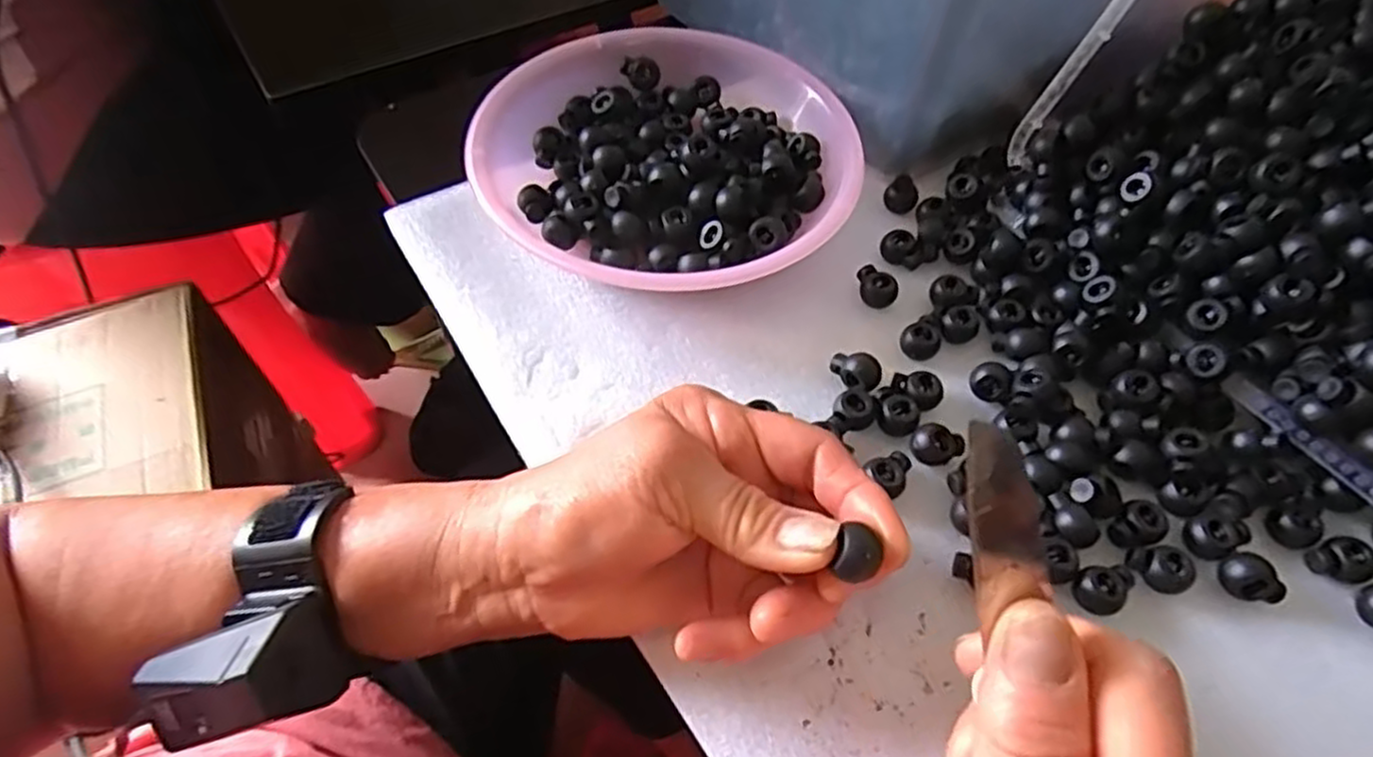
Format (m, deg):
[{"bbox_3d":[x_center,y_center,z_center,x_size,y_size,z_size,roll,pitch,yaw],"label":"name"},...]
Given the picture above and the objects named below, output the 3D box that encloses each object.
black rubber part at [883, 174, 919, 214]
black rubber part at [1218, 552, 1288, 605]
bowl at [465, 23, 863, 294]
[{"bbox_3d":[0.117,-0.100,0.400,0.017,0.012,0.019,19,57,10],"label":"black rubber part"},{"bbox_3d":[0.213,0.077,0.279,0.015,0.014,0.021,-24,60,-18],"label":"black rubber part"},{"bbox_3d":[-0.005,-0.117,0.388,0.186,0.041,0.195,1,56,-2],"label":"bowl"}]

